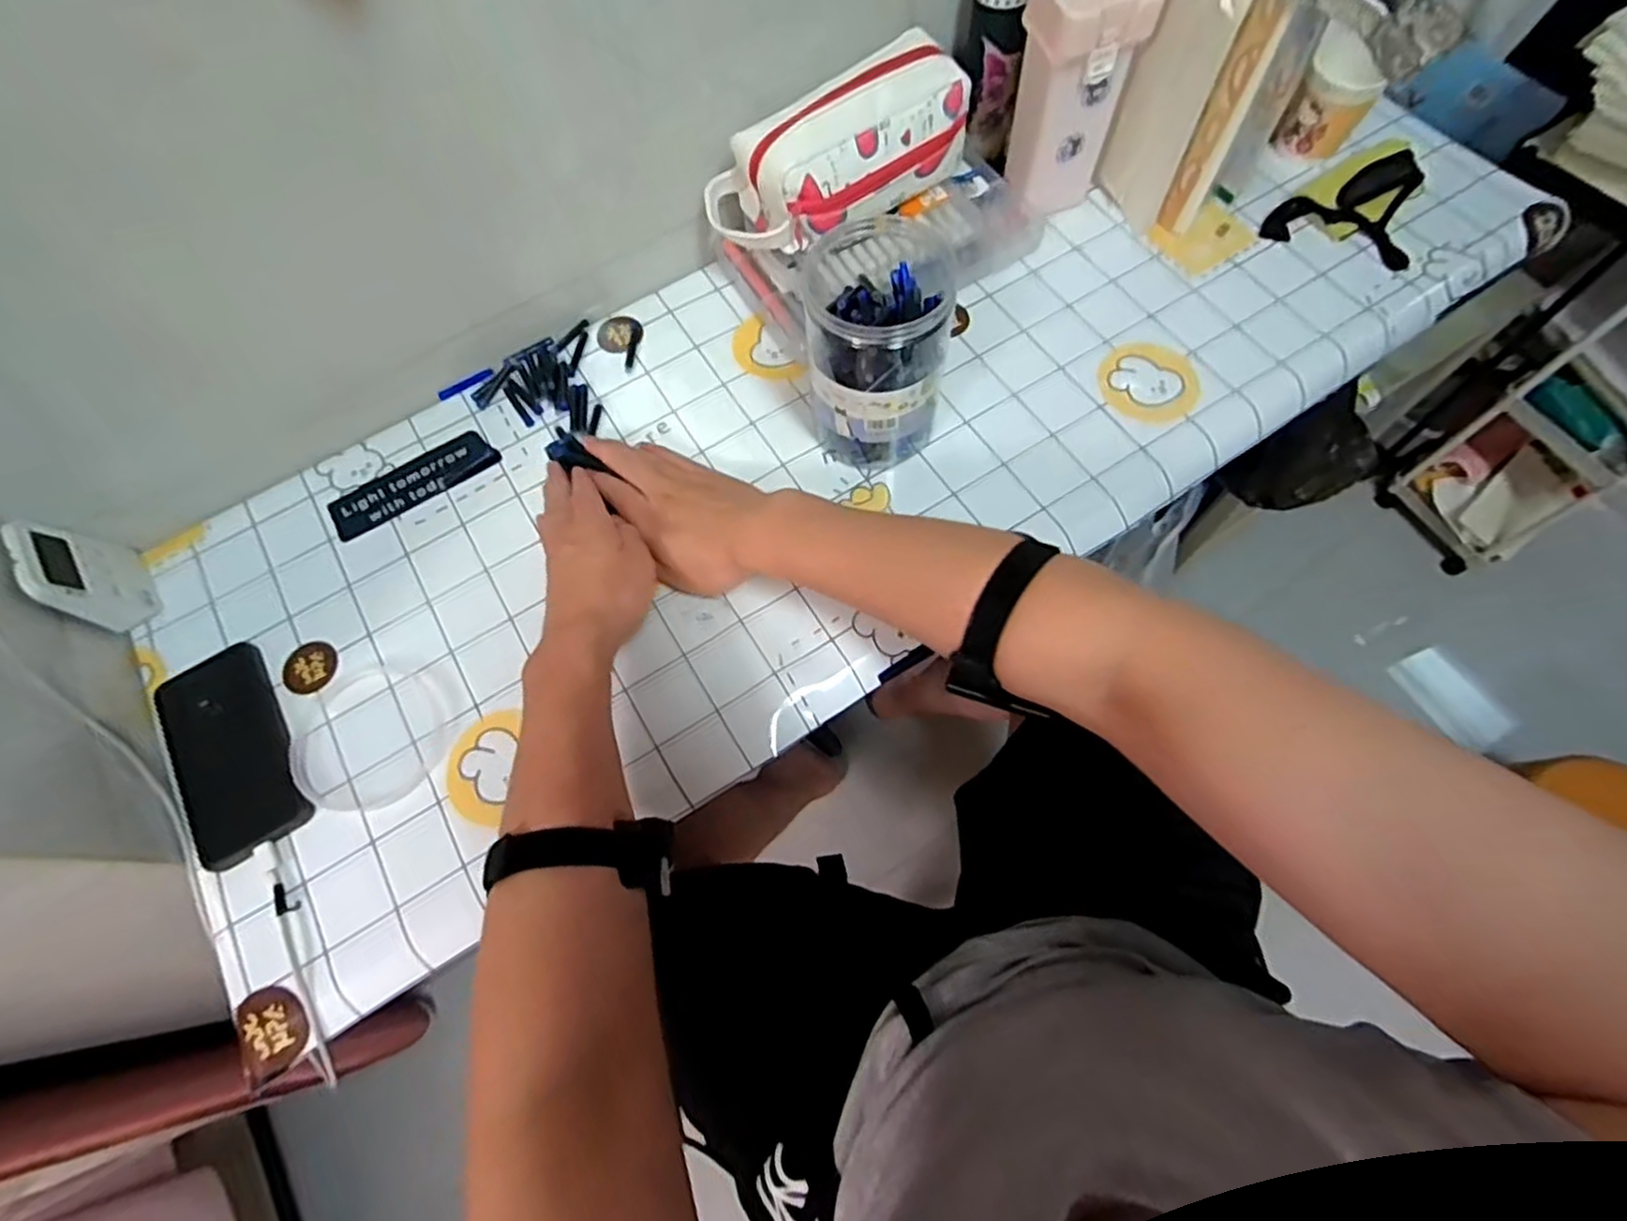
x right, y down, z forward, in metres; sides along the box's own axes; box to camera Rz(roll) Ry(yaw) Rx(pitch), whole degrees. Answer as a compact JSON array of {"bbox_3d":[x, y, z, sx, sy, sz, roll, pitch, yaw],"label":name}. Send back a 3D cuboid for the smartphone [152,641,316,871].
[{"bbox_3d":[-0.409,0.098,0.493,0.077,0.007,0.151,-32,71,-10],"label":"smartphone"}]

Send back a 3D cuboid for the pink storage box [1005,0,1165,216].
[{"bbox_3d":[0.210,-0.424,0.588,0.080,0.176,0.062,-19,70,-5],"label":"pink storage box"}]

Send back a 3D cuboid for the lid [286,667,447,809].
[{"bbox_3d":[-0.314,0.090,0.500,0.105,0.007,0.095,-5,69,0],"label":"lid"}]

